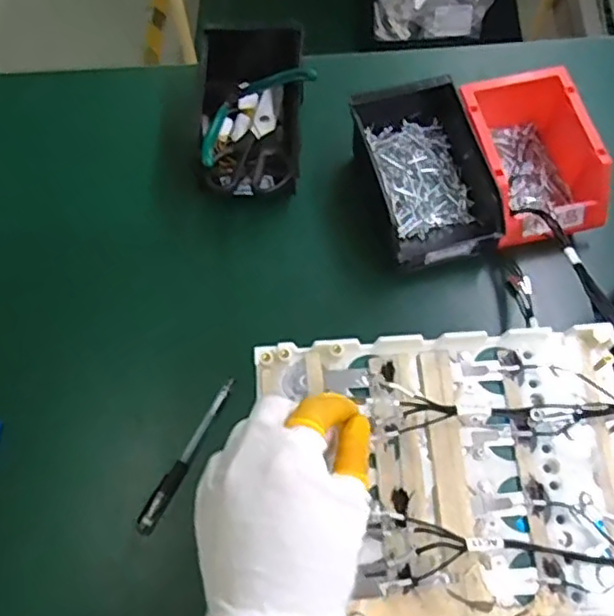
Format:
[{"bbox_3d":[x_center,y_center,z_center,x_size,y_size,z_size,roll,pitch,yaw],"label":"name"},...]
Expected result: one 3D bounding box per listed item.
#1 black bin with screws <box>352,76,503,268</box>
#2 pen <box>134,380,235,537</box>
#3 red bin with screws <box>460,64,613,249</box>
[{"bbox_3d":[0.112,-0.133,0.617,0.106,0.063,0.187,-13,67,-3],"label":"black bin with screws"},{"bbox_3d":[-0.101,0.124,0.539,0.015,0.012,0.142,26,70,13],"label":"pen"},{"bbox_3d":[0.215,-0.148,0.617,0.108,0.076,0.175,-13,67,-3],"label":"red bin with screws"}]

